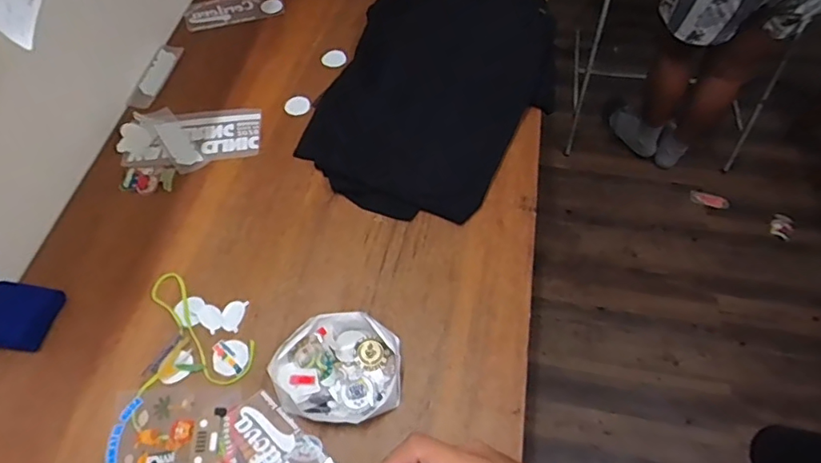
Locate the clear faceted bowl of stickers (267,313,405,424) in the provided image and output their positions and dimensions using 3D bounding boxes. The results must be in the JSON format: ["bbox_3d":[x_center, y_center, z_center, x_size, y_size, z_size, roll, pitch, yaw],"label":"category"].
[{"bbox_3d":[-0.116,0.213,0.835,0.197,0.044,0.161,1,58,2],"label":"clear faceted bowl of stickers"}]

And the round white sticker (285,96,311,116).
[{"bbox_3d":[-0.248,-0.277,1.165,0.053,0.004,0.051,-1,58,1],"label":"round white sticker"}]

